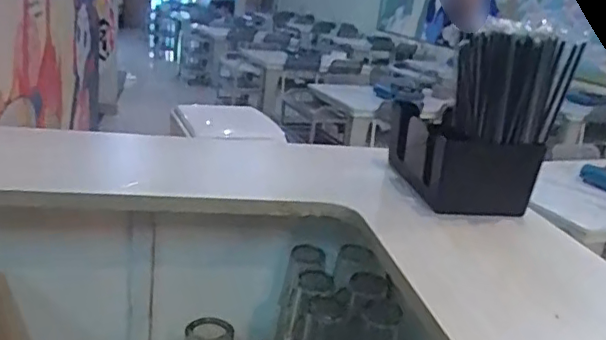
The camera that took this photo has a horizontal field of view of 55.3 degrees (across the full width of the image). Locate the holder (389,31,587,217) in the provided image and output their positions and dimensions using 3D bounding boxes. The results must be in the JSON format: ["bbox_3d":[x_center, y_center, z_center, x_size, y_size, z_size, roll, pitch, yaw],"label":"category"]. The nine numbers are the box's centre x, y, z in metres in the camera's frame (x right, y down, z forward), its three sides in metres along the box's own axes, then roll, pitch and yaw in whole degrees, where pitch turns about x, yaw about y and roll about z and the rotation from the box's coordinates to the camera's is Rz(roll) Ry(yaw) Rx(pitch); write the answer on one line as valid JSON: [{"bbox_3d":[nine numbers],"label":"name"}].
[{"bbox_3d":[0.243,-0.075,0.823,0.151,0.233,0.194,2,18,-15],"label":"holder"}]

